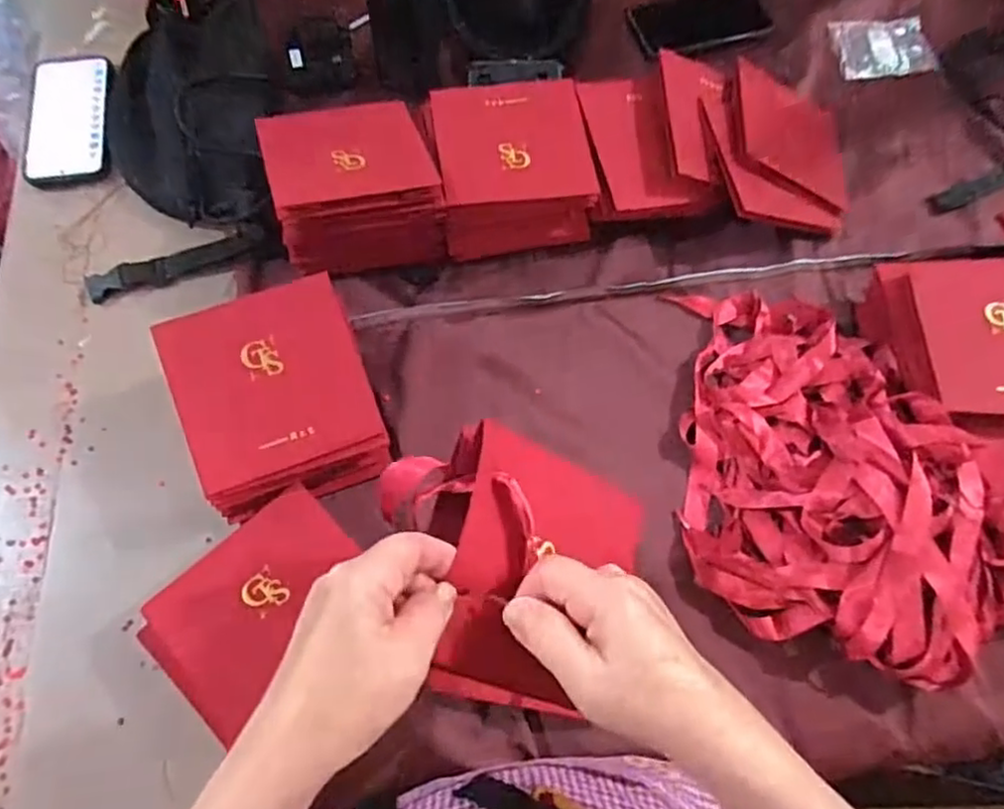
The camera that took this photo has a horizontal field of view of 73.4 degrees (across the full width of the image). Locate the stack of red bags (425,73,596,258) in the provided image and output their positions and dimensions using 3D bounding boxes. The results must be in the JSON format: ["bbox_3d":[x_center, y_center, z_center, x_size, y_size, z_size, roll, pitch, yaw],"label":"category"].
[{"bbox_3d":[0.010,-0.232,0.660,0.141,0.068,0.149,-7,69,-5],"label":"stack of red bags"}]

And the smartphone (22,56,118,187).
[{"bbox_3d":[-0.442,-0.300,0.694,0.087,0.014,0.159,-8,69,-6],"label":"smartphone"}]

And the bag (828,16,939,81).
[{"bbox_3d":[0.459,-0.427,0.806,0.134,0.010,0.082,-10,75,-12],"label":"bag"}]

